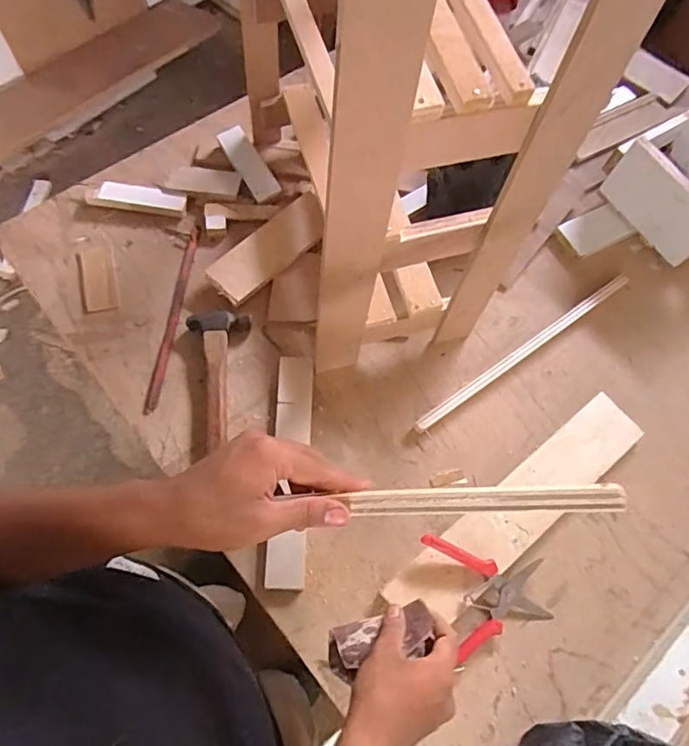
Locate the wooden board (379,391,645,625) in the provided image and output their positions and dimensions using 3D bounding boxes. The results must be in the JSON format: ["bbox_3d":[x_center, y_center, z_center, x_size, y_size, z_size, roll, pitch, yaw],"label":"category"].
[{"bbox_3d":[0.229,0.172,0.696,0.402,0.013,0.082,-35,72,-18],"label":"wooden board"}]

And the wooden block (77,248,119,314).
[{"bbox_3d":[-0.372,-0.138,0.816,0.050,0.005,0.108,-20,74,4],"label":"wooden block"}]

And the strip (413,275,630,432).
[{"bbox_3d":[0.268,-0.038,0.798,0.418,0.015,0.020,-33,69,-17],"label":"strip"}]

